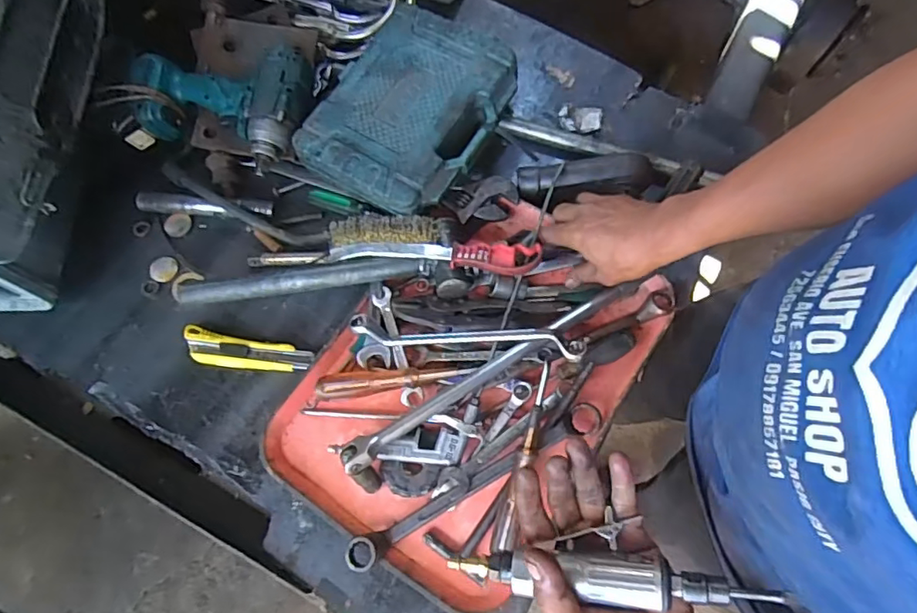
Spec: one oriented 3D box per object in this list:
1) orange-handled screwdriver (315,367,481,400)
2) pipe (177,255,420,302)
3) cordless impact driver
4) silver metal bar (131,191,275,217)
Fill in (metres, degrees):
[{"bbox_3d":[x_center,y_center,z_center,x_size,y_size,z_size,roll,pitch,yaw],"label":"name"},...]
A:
[{"bbox_3d":[-0.067,0.078,0.592,0.165,0.028,0.026,-7,75,-3],"label":"orange-handled screwdriver"},{"bbox_3d":[-0.173,-0.032,0.609,0.255,0.021,0.026,-8,75,-4],"label":"pipe"},{"bbox_3d":[-0.288,-0.252,0.661,0.203,0.065,0.131,17,75,3],"label":"cordless impact driver"},{"bbox_3d":[-0.314,-0.125,0.685,0.170,0.020,0.024,5,74,0],"label":"silver metal bar"}]

